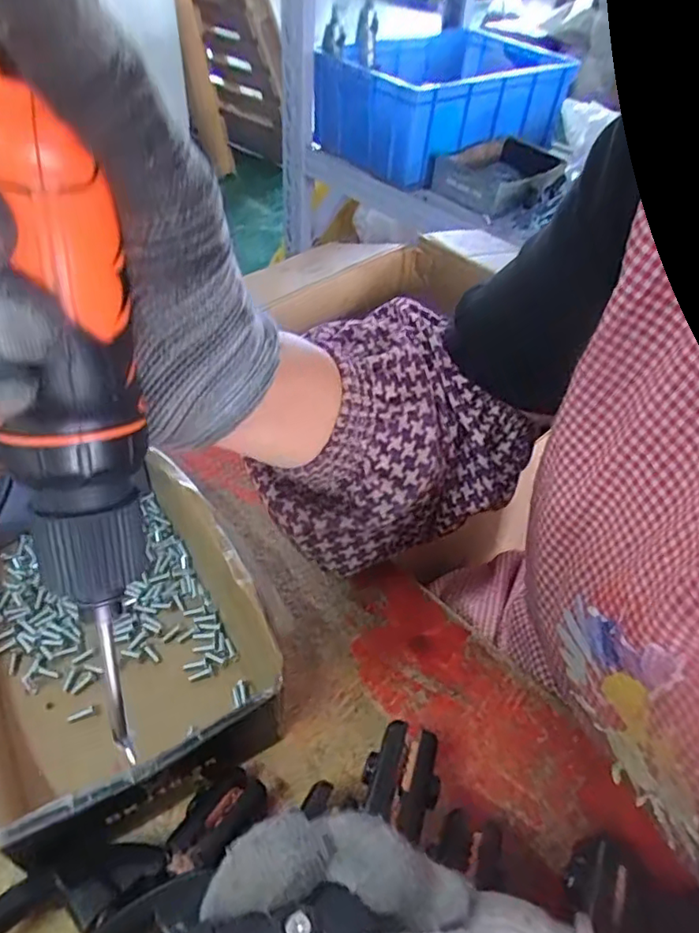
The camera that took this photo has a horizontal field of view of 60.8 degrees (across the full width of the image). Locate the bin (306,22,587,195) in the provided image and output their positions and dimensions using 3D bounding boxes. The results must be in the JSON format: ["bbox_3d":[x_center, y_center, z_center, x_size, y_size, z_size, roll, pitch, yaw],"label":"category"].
[{"bbox_3d":[0.215,-0.805,1.297,0.342,0.175,0.494,35,53,24],"label":"bin"}]

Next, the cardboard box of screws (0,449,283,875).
[{"bbox_3d":[-0.135,0.085,0.316,0.145,0.050,0.189,-21,51,-20],"label":"cardboard box of screws"}]

